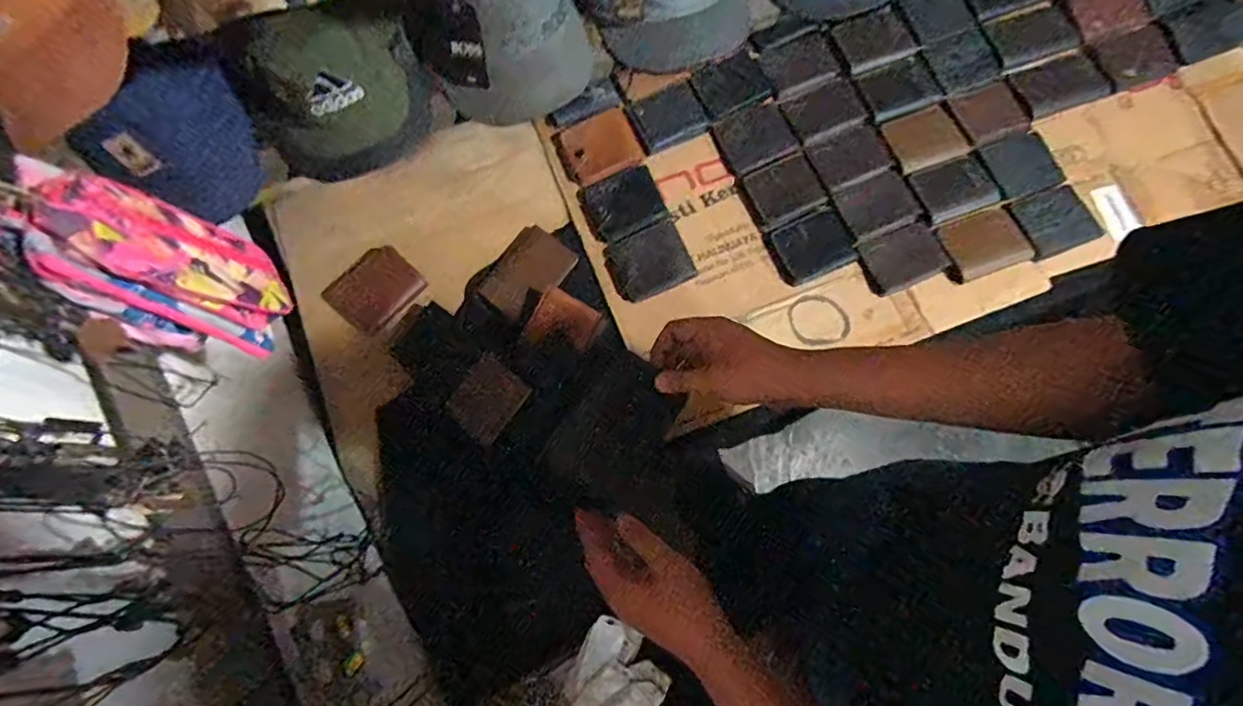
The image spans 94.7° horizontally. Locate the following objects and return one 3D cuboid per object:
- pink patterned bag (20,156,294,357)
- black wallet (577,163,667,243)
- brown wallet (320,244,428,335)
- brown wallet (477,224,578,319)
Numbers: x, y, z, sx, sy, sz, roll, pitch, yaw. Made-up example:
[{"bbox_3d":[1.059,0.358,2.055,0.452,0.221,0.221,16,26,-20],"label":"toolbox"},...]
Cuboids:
[{"bbox_3d":[-0.356,-0.064,0.457,0.070,0.180,0.108,14,77,5],"label":"pink patterned bag"},{"bbox_3d":[0.000,-0.230,0.876,0.120,0.011,0.097,-28,81,-4],"label":"black wallet"},{"bbox_3d":[-0.375,-0.101,0.858,0.125,0.018,0.110,-44,82,-6],"label":"brown wallet"},{"bbox_3d":[-0.144,-0.120,0.867,0.099,0.008,0.135,37,83,7],"label":"brown wallet"}]

